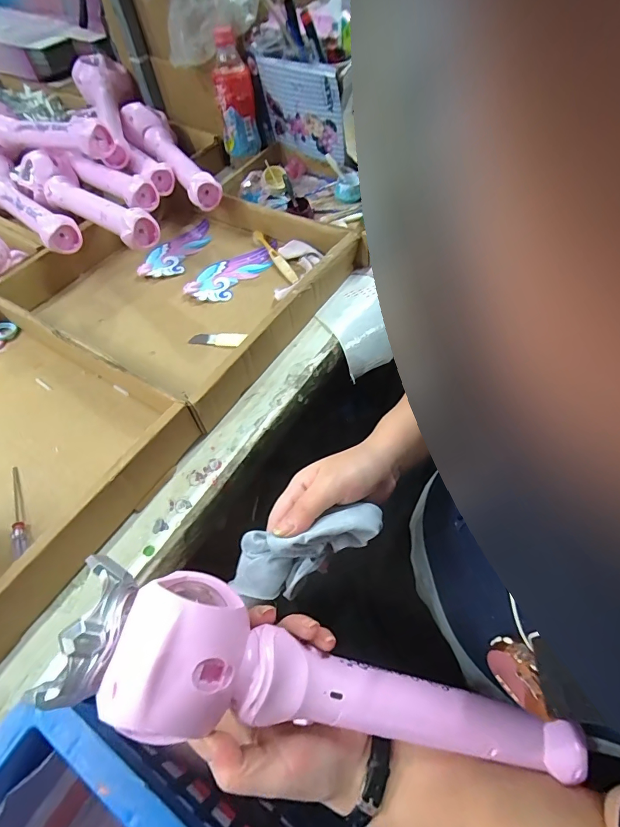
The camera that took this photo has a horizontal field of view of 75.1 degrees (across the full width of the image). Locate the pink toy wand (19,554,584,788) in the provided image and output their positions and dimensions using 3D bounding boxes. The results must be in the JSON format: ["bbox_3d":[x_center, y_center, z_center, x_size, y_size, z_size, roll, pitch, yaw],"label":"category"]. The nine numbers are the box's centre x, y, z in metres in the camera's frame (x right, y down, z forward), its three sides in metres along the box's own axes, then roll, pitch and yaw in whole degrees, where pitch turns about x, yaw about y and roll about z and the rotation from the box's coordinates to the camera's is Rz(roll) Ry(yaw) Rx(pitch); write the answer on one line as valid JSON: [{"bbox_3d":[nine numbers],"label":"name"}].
[{"bbox_3d":[0.028,0.175,0.252,0.344,0.047,0.082,23,58,-16],"label":"pink toy wand"}]

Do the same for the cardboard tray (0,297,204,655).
[{"bbox_3d":[-0.367,0.045,0.409,0.375,0.067,0.342,29,63,16],"label":"cardboard tray"}]

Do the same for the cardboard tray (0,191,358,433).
[{"bbox_3d":[-0.176,-0.198,0.565,0.372,0.060,0.352,29,63,17],"label":"cardboard tray"}]

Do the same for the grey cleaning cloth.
[{"bbox_3d":[-0.003,0.102,0.311,0.122,0.041,0.048,-24,61,-5],"label":"grey cleaning cloth"}]

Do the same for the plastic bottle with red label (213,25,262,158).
[{"bbox_3d":[-0.124,-0.535,0.685,0.065,0.168,0.052,-1,57,2],"label":"plastic bottle with red label"}]

